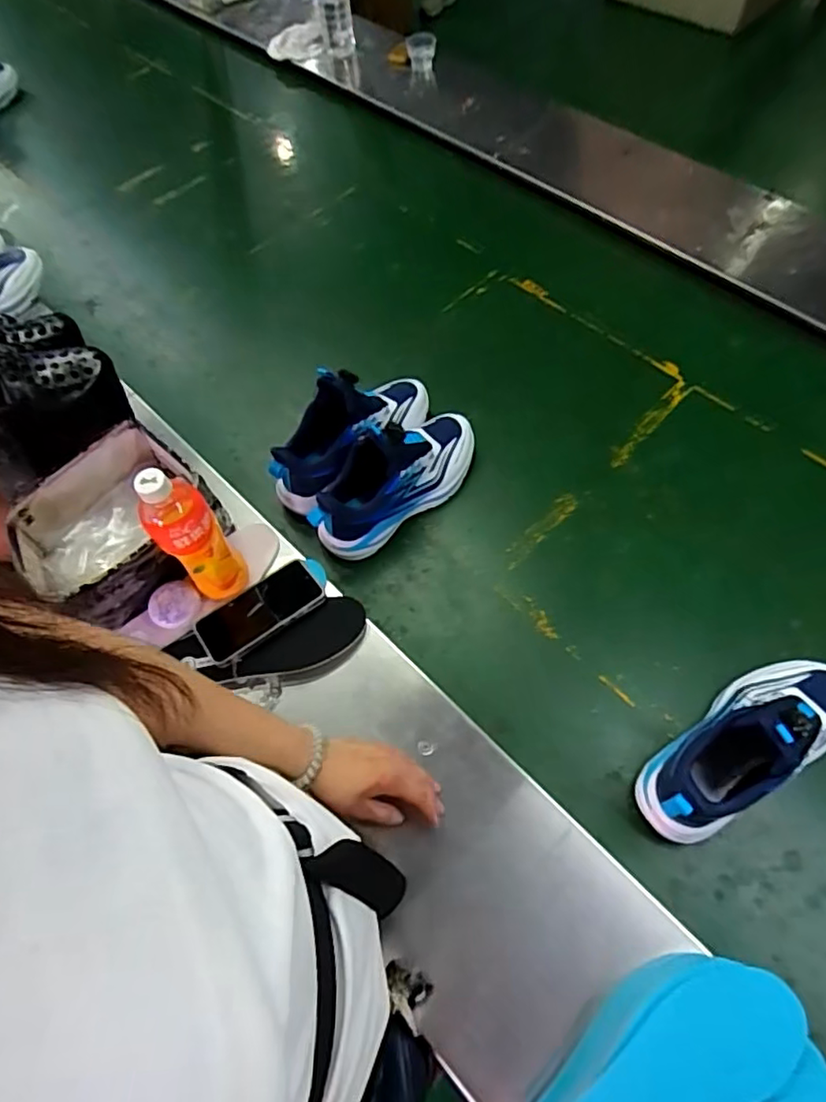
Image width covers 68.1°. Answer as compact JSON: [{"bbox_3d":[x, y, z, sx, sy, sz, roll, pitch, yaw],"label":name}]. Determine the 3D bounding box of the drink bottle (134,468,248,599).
[{"bbox_3d":[-0.242,-0.018,0.671,0.068,0.204,0.064,-36,64,-13],"label":"drink bottle"}]

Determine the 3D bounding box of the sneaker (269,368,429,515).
[{"bbox_3d":[-0.079,-0.167,0.813,0.255,0.146,0.085,-37,64,-13],"label":"sneaker"}]

